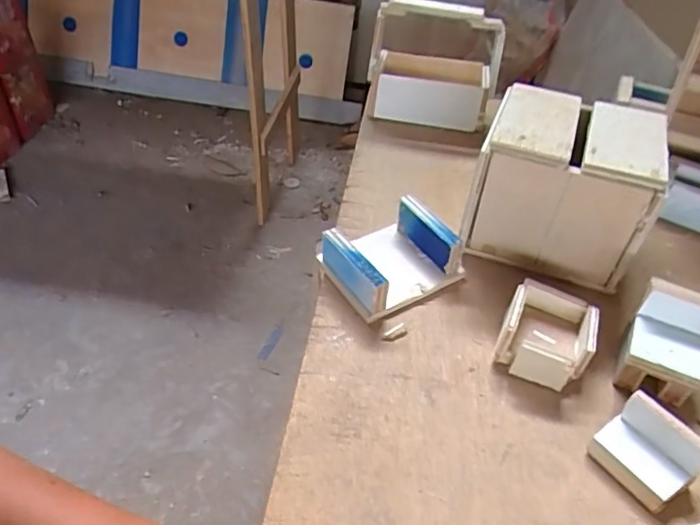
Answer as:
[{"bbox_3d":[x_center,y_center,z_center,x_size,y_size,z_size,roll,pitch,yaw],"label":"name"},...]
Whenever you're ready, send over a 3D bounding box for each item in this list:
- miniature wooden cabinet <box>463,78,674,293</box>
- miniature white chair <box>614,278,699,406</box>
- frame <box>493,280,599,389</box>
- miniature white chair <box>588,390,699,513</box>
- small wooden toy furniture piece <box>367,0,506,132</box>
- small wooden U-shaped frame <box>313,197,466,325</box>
[{"bbox_3d":[0.209,-0.073,0.562,0.156,0.146,0.123,16,45,13],"label":"miniature wooden cabinet"},{"bbox_3d":[0.263,0.069,0.468,0.063,0.075,0.067,23,47,20],"label":"miniature white chair"},{"bbox_3d":[0.170,0.063,0.487,0.076,0.047,0.080,17,45,15],"label":"frame"},{"bbox_3d":[0.217,0.138,0.407,0.049,0.046,0.063,-25,50,-27],"label":"miniature white chair"},{"bbox_3d":[0.115,-0.278,0.766,0.171,0.154,0.100,7,44,4],"label":"small wooden toy furniture piece"},{"bbox_3d":[0.040,-0.007,0.553,0.114,0.051,0.099,-24,50,-26],"label":"small wooden U-shaped frame"}]

